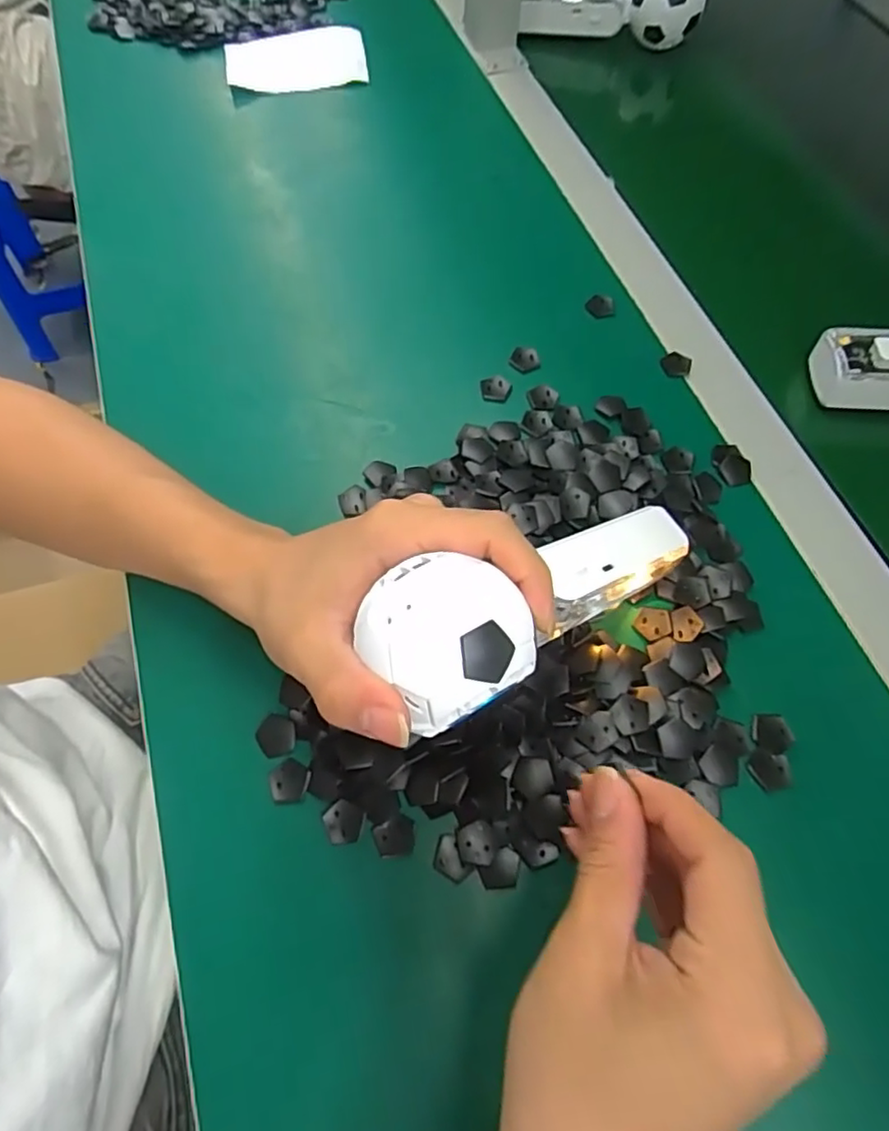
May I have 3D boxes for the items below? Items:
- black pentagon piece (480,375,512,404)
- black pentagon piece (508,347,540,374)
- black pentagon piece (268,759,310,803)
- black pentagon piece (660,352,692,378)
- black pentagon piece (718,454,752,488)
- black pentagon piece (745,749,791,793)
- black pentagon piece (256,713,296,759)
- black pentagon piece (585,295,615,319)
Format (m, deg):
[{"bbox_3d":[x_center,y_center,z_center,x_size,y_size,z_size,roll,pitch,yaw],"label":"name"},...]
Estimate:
[{"bbox_3d":[0.032,-0.110,0.390,0.019,0.004,0.020,-2,66,1],"label":"black pentagon piece"},{"bbox_3d":[0.051,-0.131,0.399,0.019,0.004,0.017,6,66,4],"label":"black pentagon piece"},{"bbox_3d":[-0.071,0.099,0.288,0.018,0.004,0.019,-10,66,-3],"label":"black pentagon piece"},{"bbox_3d":[0.148,-0.128,0.401,0.019,0.004,0.018,20,68,10],"label":"black pentagon piece"},{"bbox_3d":[0.169,-0.054,0.363,0.018,0.004,0.018,30,70,14],"label":"black pentagon piece"},{"bbox_3d":[0.150,0.094,0.289,0.018,0.004,0.017,1,66,2],"label":"black pentagon piece"},{"bbox_3d":[-0.080,0.080,0.296,0.019,0.004,0.019,-9,66,-3],"label":"black pentagon piece"},{"bbox_3d":[0.105,-0.174,0.422,0.019,0.004,0.019,10,66,6],"label":"black pentagon piece"}]

